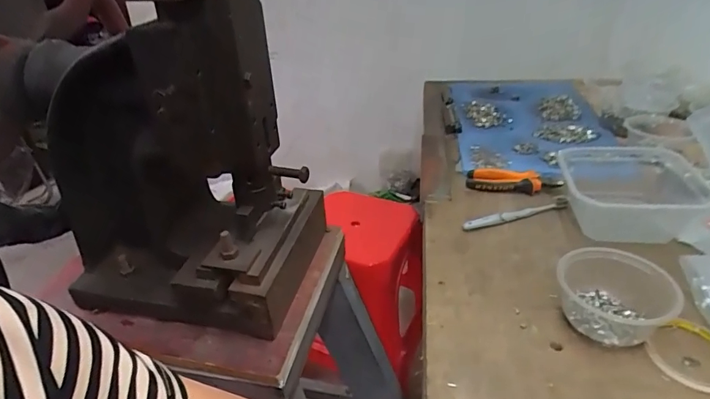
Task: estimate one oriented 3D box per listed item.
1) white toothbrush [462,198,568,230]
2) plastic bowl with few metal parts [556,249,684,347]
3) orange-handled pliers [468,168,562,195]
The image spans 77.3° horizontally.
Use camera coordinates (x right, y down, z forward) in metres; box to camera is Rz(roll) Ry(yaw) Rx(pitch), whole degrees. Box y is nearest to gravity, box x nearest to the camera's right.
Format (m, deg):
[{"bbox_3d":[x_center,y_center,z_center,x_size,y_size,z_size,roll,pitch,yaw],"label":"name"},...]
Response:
[{"bbox_3d":[0.246,0.021,0.681,0.180,0.012,0.021,-13,32,-12],"label":"white toothbrush"},{"bbox_3d":[0.283,0.106,0.487,0.115,0.062,0.091,18,39,35],"label":"plastic bowl with few metal parts"},{"bbox_3d":[0.268,-0.031,0.753,0.149,0.026,0.051,5,33,18],"label":"orange-handled pliers"}]

